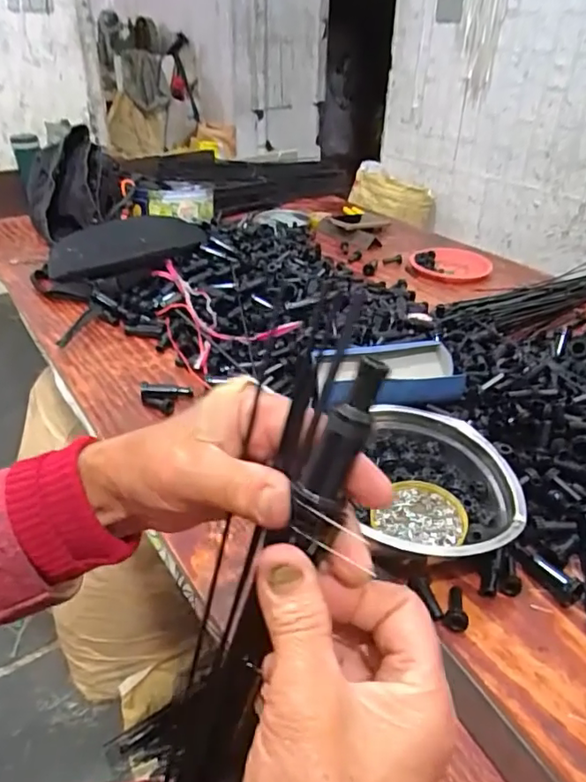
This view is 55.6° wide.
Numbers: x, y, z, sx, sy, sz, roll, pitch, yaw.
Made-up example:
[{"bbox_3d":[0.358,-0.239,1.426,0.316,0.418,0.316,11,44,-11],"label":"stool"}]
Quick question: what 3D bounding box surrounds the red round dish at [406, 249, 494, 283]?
[{"bbox_3d":[0.317,-0.251,1.123,0.155,0.040,0.142,1,34,-1],"label":"red round dish"}]

